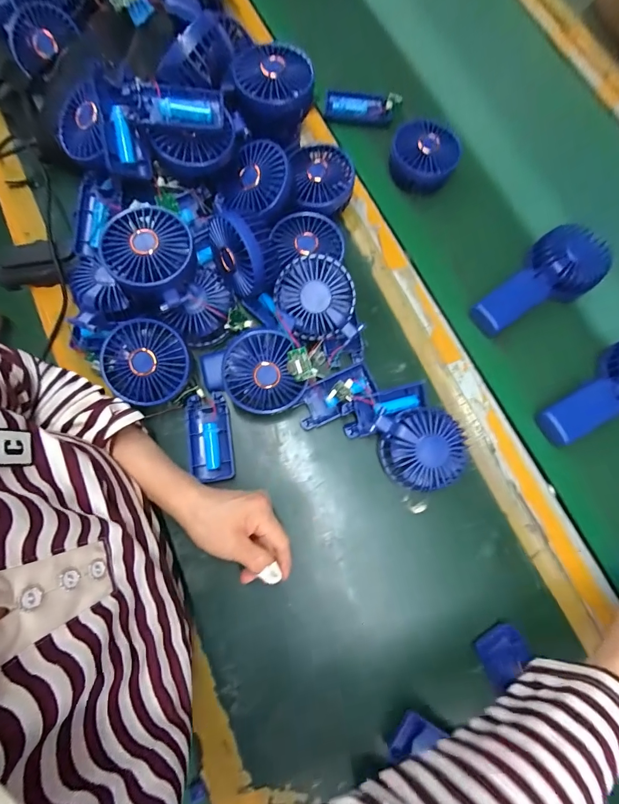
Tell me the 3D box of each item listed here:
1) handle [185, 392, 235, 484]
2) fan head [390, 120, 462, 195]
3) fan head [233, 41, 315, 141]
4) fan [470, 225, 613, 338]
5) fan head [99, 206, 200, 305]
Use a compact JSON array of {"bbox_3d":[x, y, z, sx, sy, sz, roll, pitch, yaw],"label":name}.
[{"bbox_3d":[-0.106,0.039,0.398,0.045,0.015,0.092,-10,77,-4],"label":"handle"},{"bbox_3d":[0.145,-0.313,0.476,0.080,0.033,0.081,0,77,-2],"label":"fan head"},{"bbox_3d":[-0.040,-0.345,0.421,0.084,0.058,0.078,-7,77,-4],"label":"fan head"},{"bbox_3d":[0.271,-0.139,0.439,0.168,0.036,0.080,-36,80,-9],"label":"fan"},{"bbox_3d":[-0.157,-0.146,0.373,0.086,0.043,0.086,0,77,-2],"label":"fan head"}]

